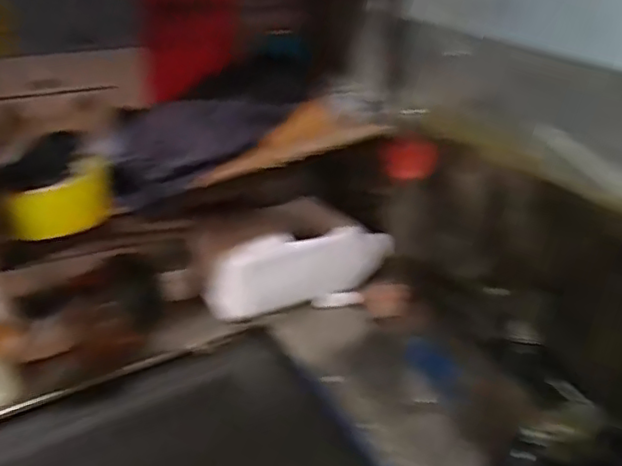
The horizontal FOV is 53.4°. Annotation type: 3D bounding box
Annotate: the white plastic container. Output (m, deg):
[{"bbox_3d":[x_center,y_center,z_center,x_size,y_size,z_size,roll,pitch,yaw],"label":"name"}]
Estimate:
[{"bbox_3d":[-0.016,0.059,0.973,0.296,0.136,0.070,-11,31,-11],"label":"white plastic container"}]

